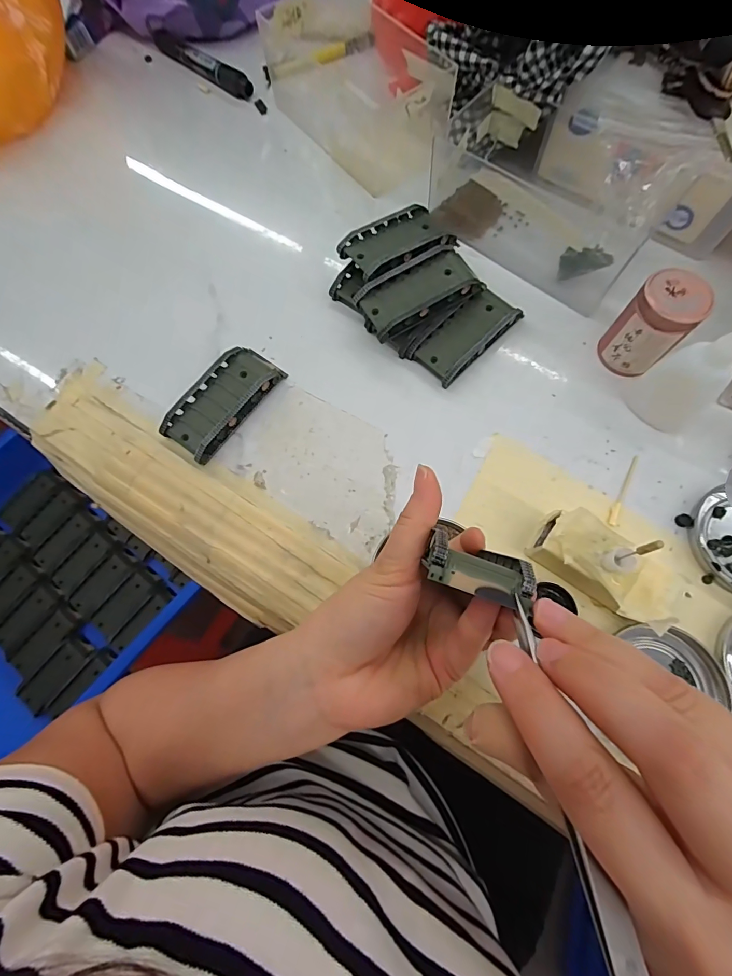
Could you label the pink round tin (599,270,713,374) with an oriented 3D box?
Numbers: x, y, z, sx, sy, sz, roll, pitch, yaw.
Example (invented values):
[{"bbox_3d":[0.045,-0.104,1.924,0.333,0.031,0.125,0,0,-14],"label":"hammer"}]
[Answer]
[{"bbox_3d":[0.208,-0.117,0.305,0.043,0.064,0.041,0,72,1],"label":"pink round tin"}]

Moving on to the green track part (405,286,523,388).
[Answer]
[{"bbox_3d":[0.081,-0.124,0.335,0.090,0.019,0.043,-41,76,-11],"label":"green track part"}]

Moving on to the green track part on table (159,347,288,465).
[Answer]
[{"bbox_3d":[-0.110,-0.068,0.323,0.044,0.019,0.095,35,76,12],"label":"green track part on table"}]

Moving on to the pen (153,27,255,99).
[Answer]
[{"bbox_3d":[-0.177,-0.459,0.450,0.145,0.019,0.020,40,77,13],"label":"pen"}]

